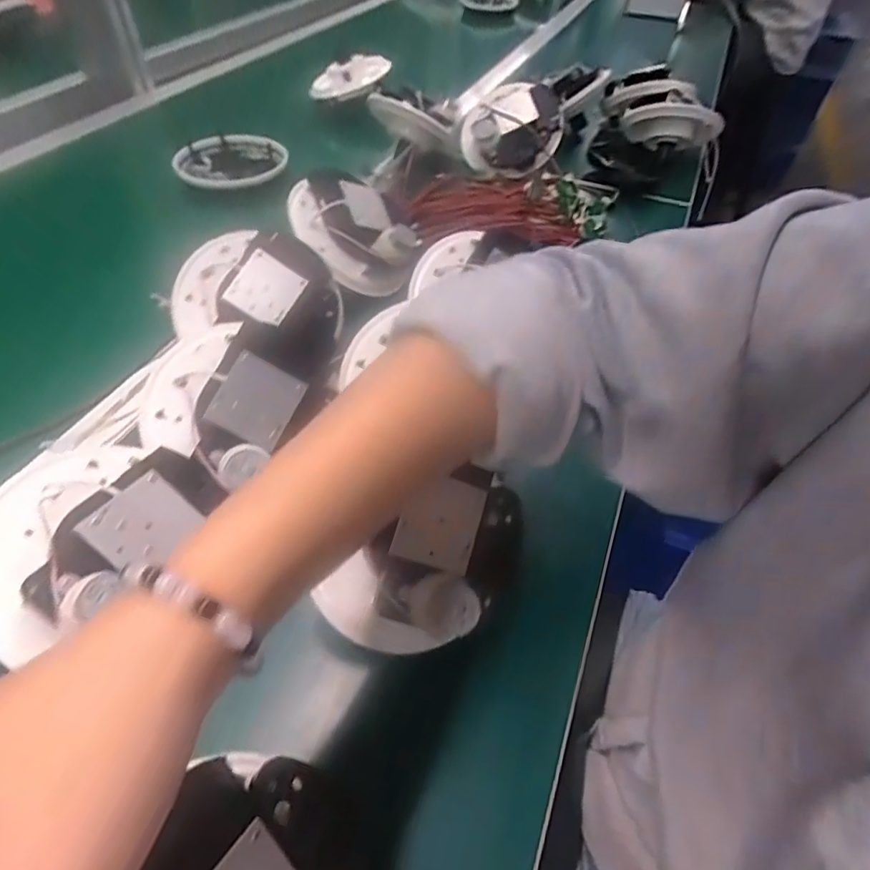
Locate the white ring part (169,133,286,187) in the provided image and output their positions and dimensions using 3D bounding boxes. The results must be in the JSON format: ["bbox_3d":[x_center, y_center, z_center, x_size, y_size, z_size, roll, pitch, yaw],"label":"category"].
[{"bbox_3d":[-0.257,-0.334,0.674,0.116,0.033,0.115,22,52,16],"label":"white ring part"}]

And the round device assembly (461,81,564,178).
[{"bbox_3d":[0.097,-0.387,0.684,0.122,0.076,0.118,6,49,2],"label":"round device assembly"}]

